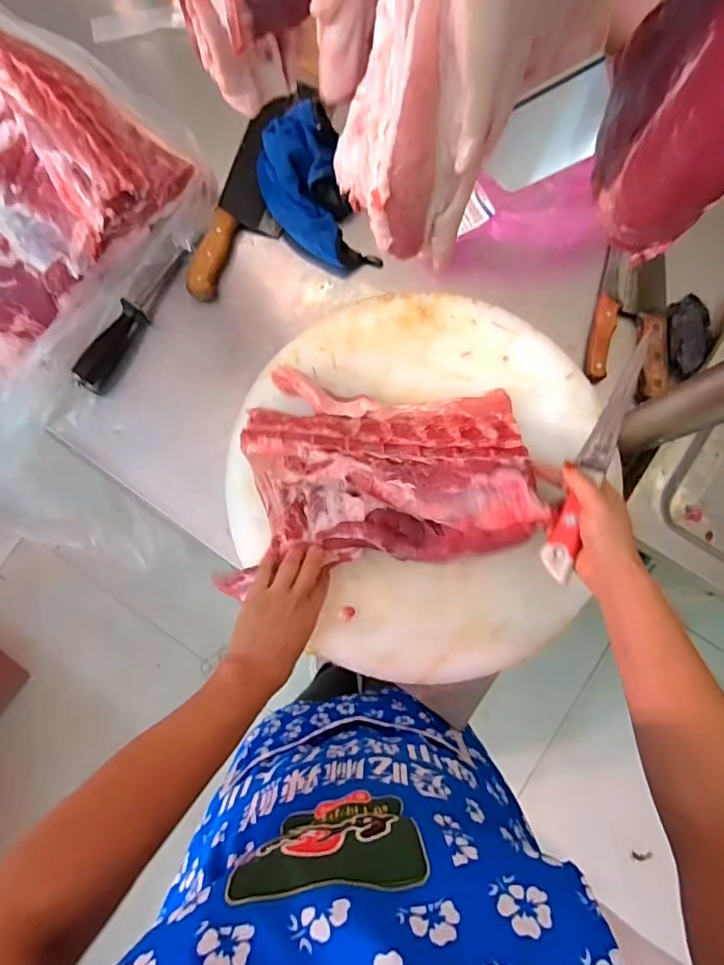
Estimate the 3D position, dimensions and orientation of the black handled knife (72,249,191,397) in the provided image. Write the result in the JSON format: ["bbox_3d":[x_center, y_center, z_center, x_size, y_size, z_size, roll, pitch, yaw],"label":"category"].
[{"bbox_3d":[-0.316,-0.229,0.690,0.030,0.043,0.231,31,85,6],"label":"black handled knife"}]

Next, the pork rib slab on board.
[{"bbox_3d":[0.030,-0.008,0.554,0.325,0.068,0.224,-5,82,2],"label":"pork rib slab on board"}]

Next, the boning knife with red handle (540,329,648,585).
[{"bbox_3d":[0.243,-0.027,0.516,0.030,0.022,0.262,24,84,5],"label":"boning knife with red handle"}]

